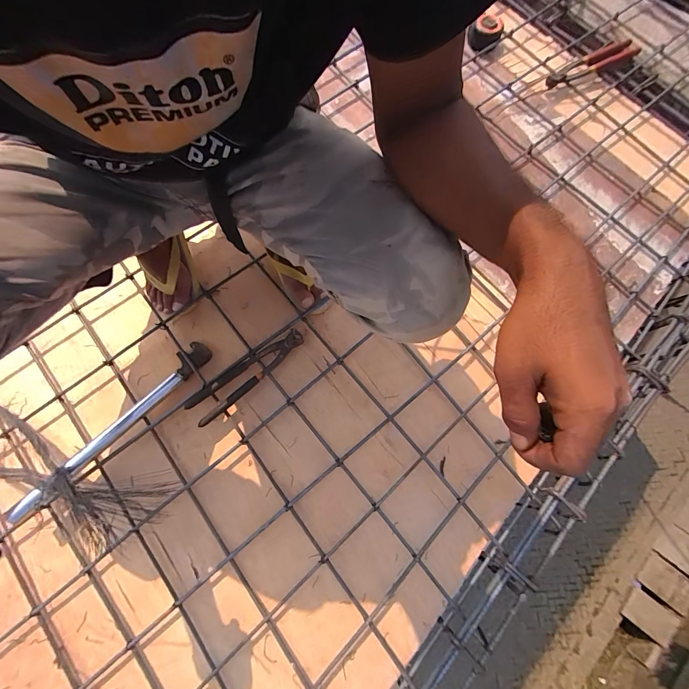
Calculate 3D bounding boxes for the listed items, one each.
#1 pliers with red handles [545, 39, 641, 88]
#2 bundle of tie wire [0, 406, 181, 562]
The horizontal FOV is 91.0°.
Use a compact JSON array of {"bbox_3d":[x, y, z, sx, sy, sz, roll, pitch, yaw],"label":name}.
[{"bbox_3d":[0.556,-0.638,0.767,0.232,0.017,0.053,-25,76,-5],"label":"pliers with red handles"},{"bbox_3d":[-0.494,0.225,0.538,0.409,0.087,0.151,20,77,7],"label":"bundle of tie wire"}]

